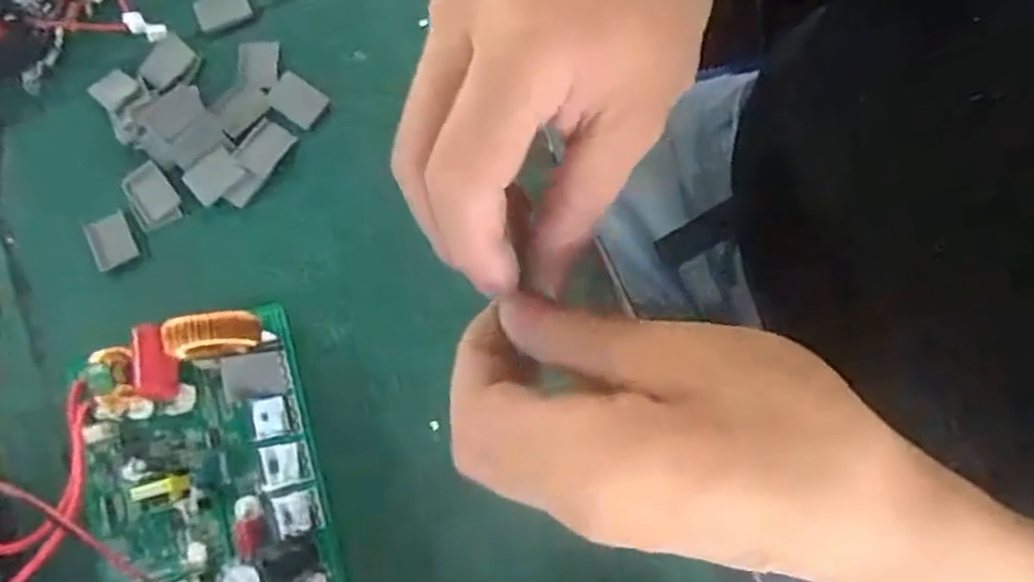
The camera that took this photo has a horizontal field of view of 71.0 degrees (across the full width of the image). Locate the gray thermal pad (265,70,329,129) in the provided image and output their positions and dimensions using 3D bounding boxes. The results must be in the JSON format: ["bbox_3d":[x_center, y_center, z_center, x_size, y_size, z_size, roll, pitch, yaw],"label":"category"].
[{"bbox_3d":[-0.102,-0.089,0.334,0.027,0.004,0.019,36,80,8],"label":"gray thermal pad"}]

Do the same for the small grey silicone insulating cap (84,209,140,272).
[{"bbox_3d":[-0.181,-0.023,0.322,0.018,0.004,0.024,-28,78,-6],"label":"small grey silicone insulating cap"}]

